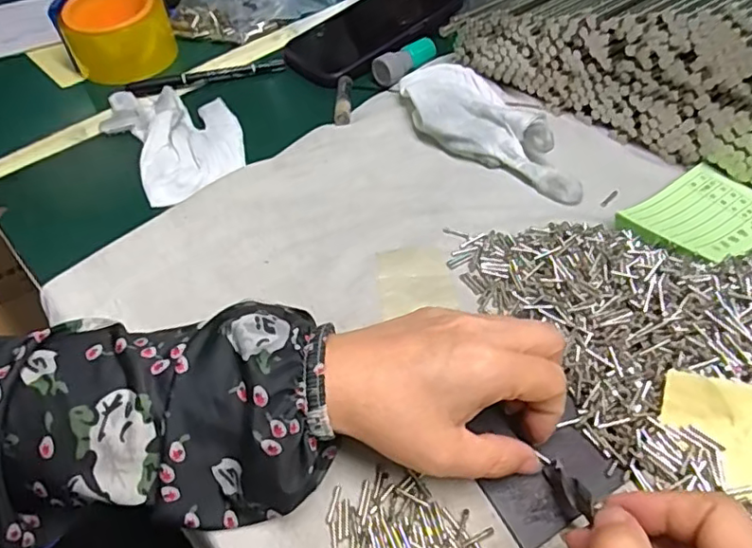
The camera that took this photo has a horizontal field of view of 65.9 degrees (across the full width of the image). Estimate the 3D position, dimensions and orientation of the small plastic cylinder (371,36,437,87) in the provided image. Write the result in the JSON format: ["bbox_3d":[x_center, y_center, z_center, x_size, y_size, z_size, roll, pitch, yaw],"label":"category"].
[{"bbox_3d":[0.027,-0.187,0.509,0.059,0.020,0.020,-32,50,-23],"label":"small plastic cylinder"}]

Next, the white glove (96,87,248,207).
[{"bbox_3d":[-0.160,-0.115,0.463,0.091,0.019,0.155,-29,49,-21],"label":"white glove"}]

